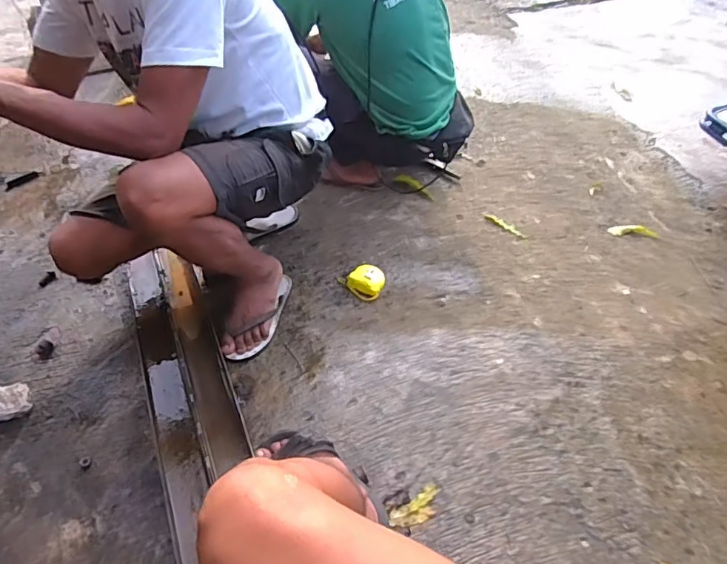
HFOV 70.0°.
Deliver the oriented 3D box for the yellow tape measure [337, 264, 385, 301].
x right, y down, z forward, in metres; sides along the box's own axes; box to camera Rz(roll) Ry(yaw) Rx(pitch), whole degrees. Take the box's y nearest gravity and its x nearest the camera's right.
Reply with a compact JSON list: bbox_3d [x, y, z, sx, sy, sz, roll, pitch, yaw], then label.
[{"bbox_3d":[-0.005,-0.006,1.240,0.110,0.045,0.087,16,48,13],"label":"yellow tape measure"}]

